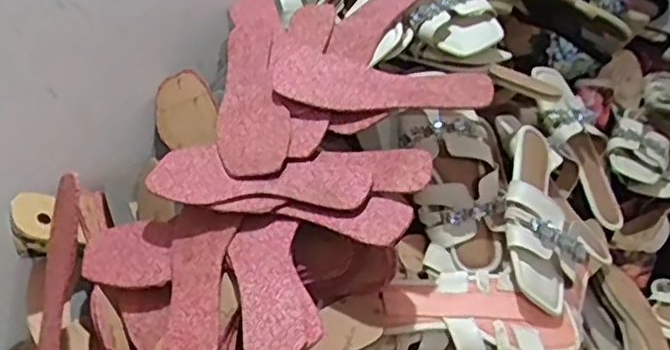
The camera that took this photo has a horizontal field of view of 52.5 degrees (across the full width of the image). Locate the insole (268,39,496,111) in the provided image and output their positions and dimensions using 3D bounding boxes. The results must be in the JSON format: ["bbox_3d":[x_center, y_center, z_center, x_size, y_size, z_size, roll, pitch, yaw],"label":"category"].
[{"bbox_3d":[0.037,-0.099,0.751,0.254,0.012,0.099,16,50,21],"label":"insole"}]

